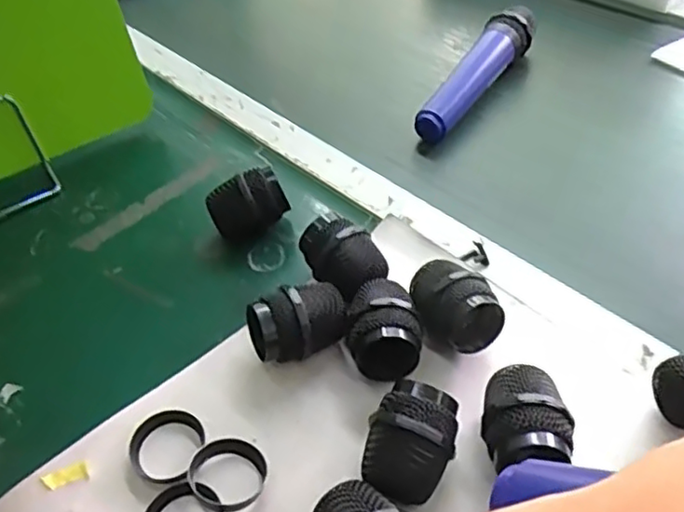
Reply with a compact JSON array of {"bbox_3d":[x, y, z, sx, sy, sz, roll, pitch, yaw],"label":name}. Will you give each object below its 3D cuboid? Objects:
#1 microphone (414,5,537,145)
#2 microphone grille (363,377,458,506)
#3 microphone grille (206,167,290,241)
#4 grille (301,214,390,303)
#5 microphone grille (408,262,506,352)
[{"bbox_3d":[0.133,-0.173,0.625,0.039,0.052,0.191,23,53,24],"label":"microphone"},{"bbox_3d":[0.039,0.105,0.358,0.044,0.044,0.059,16,50,18],"label":"microphone grille"},{"bbox_3d":[-0.074,-0.039,0.504,0.052,0.049,0.041,-35,53,-25],"label":"microphone grille"},{"bbox_3d":[0.002,0.005,0.452,0.044,0.046,0.066,-28,51,-20],"label":"grille"},{"bbox_3d":[0.071,0.034,0.418,0.046,0.049,0.058,-17,48,-11],"label":"microphone grille"}]

